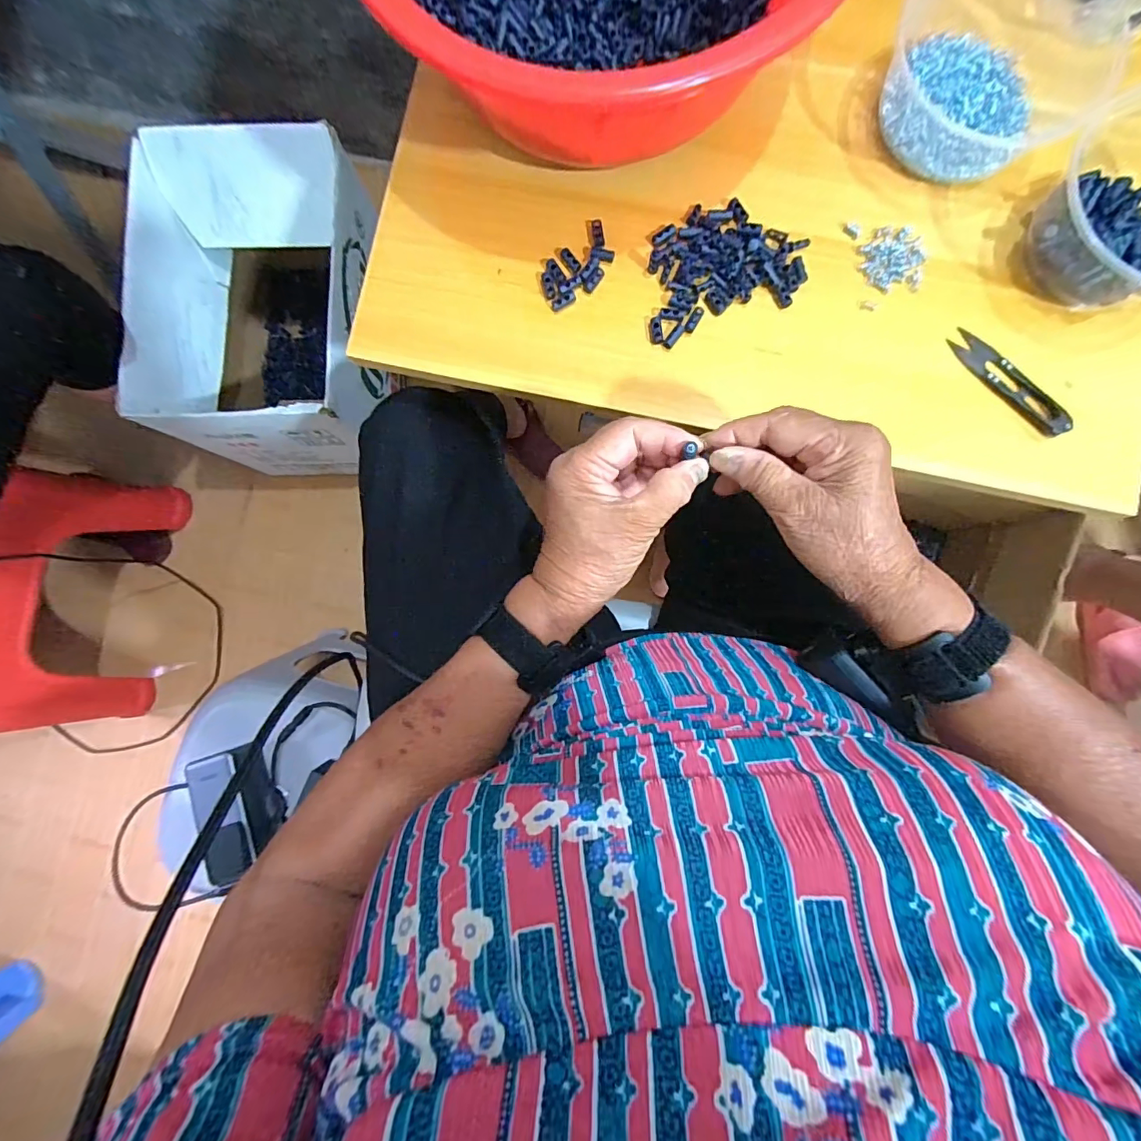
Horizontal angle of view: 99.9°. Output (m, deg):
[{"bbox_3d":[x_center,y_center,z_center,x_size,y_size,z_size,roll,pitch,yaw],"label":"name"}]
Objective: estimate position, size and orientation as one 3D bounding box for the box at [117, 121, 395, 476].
[{"bbox_3d":[-0.451,-0.384,0.767,0.297,0.284,0.399,0,86,-1],"label":"box"}]

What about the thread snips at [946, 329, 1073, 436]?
[{"bbox_3d":[0.321,-0.138,0.351,0.026,0.012,0.100,-44,87,-3],"label":"thread snips"}]

